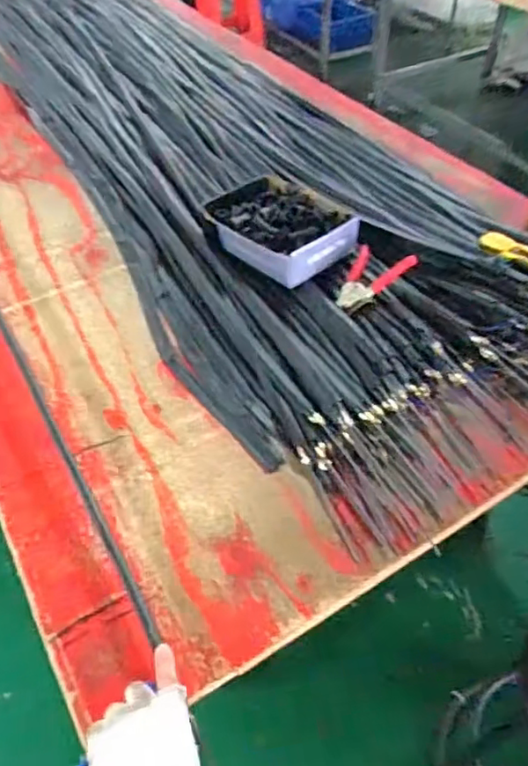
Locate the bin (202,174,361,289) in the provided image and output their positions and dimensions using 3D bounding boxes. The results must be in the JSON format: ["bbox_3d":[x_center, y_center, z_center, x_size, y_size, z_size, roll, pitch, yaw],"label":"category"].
[{"bbox_3d":[0.033,-0.298,1.151,0.212,0.071,0.268,-37,58,-27],"label":"bin"}]

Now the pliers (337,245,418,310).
[{"bbox_3d":[0.202,-0.191,1.035,0.113,0.041,0.165,15,51,13],"label":"pliers"}]

